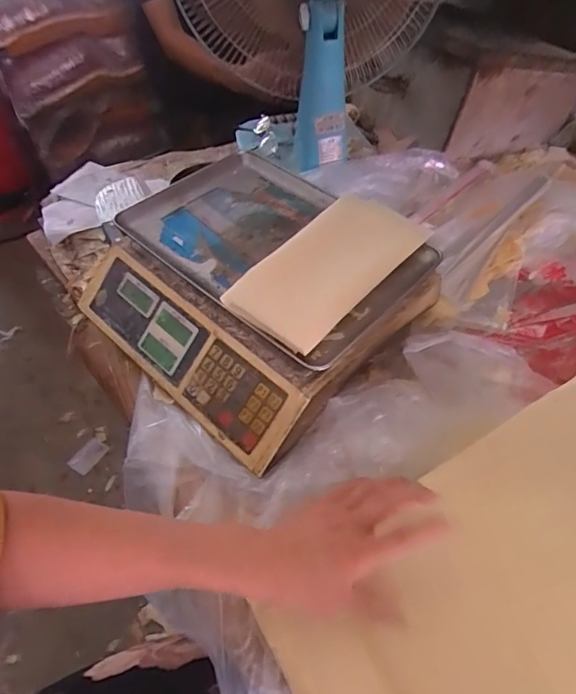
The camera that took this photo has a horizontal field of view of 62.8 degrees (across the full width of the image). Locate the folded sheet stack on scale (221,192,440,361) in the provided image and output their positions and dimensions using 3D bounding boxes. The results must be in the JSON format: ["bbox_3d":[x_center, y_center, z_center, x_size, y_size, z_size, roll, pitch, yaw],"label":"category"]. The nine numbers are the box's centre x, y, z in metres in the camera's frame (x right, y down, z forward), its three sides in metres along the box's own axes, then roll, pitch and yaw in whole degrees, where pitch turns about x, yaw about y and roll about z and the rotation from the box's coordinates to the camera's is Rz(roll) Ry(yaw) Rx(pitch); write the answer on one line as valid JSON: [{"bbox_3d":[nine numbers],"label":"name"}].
[{"bbox_3d":[0.047,-0.091,0.514,0.111,0.011,0.228,35,60,17],"label":"folded sheet stack on scale"}]

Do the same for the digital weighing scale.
[{"bbox_3d":[-0.044,-0.080,0.574,0.344,0.089,0.317,36,60,25],"label":"digital weighing scale"}]

